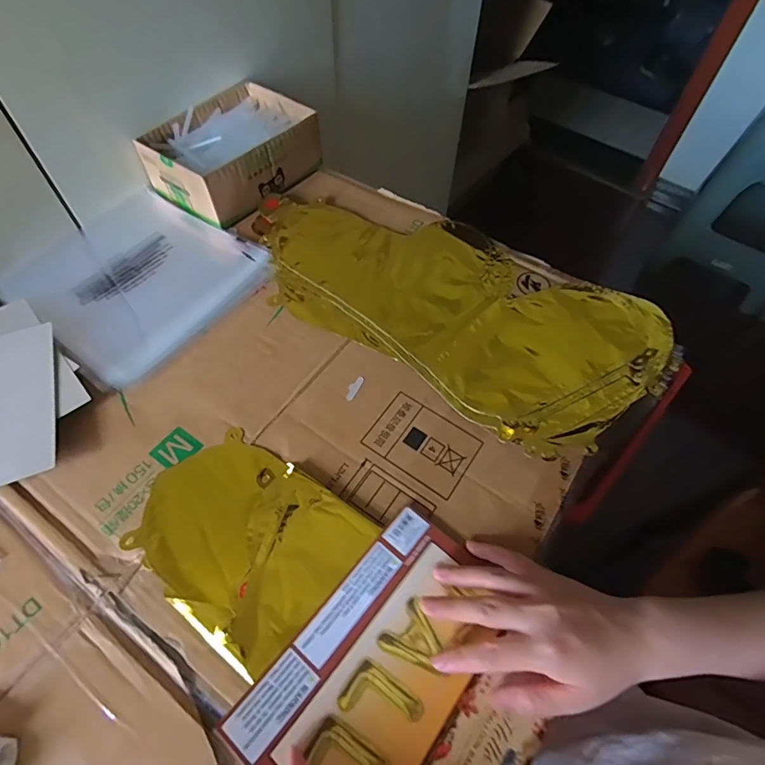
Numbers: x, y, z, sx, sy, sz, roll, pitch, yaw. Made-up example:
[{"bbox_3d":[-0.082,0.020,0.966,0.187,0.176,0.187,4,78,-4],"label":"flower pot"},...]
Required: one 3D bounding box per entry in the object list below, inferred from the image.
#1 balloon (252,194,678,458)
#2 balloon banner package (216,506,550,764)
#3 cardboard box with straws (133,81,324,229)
[{"bbox_3d":[0.062,-0.095,0.506,0.444,0.015,0.221,30,61,16],"label":"balloon"},{"bbox_3d":[0.023,0.200,0.307,0.162,0.027,0.184,36,63,19],"label":"balloon banner package"},{"bbox_3d":[-0.186,-0.295,0.593,0.140,0.065,0.194,34,62,18],"label":"cardboard box with straws"}]

